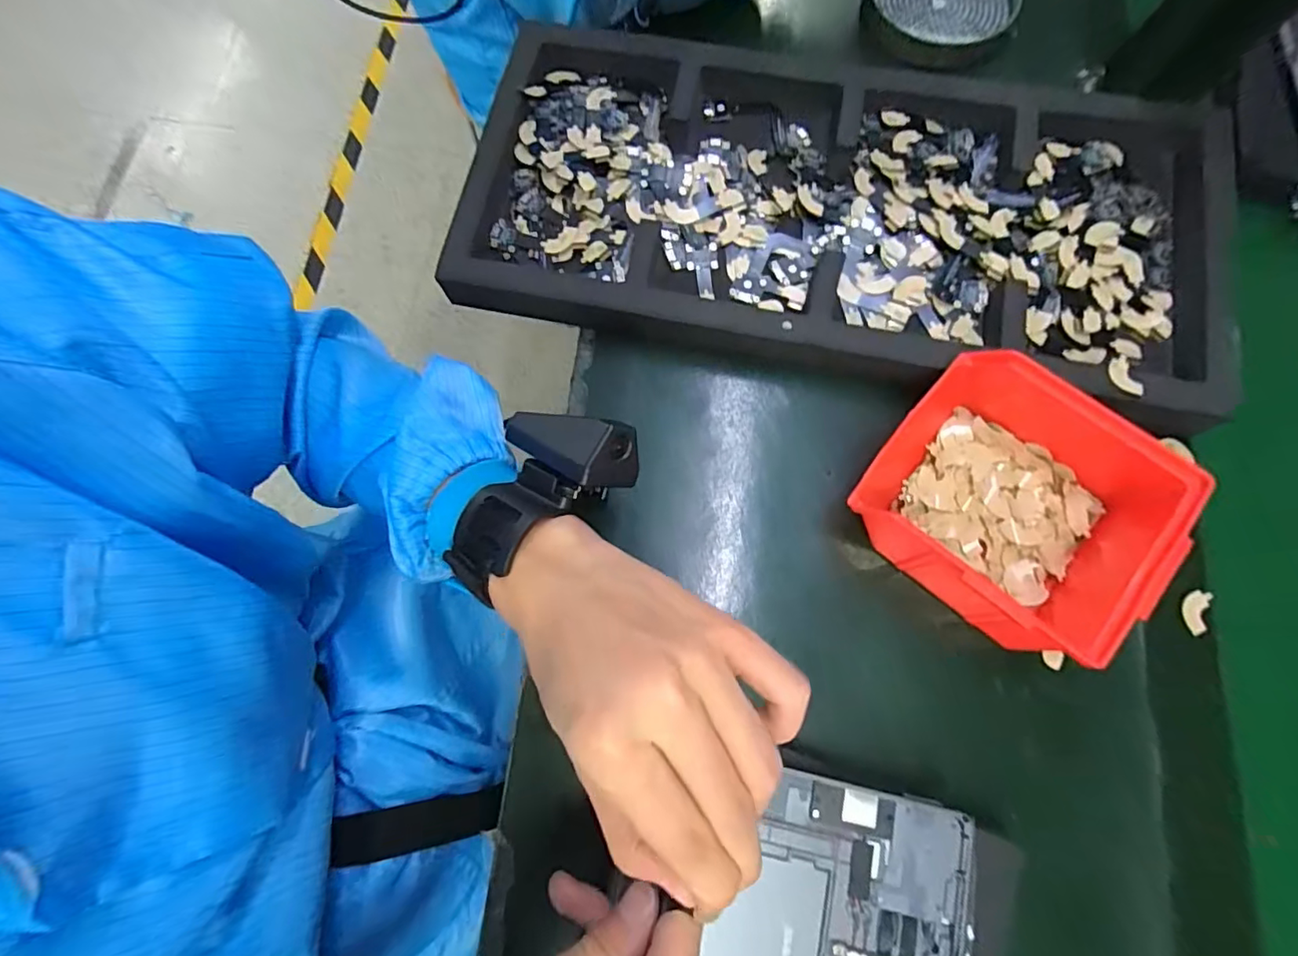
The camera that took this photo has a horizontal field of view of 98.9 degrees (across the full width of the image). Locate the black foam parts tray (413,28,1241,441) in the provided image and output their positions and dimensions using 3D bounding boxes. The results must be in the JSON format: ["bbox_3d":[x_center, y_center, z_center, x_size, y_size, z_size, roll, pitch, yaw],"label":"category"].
[{"bbox_3d":[0.127,-0.180,0.370,0.480,0.034,0.227,13,75,3],"label":"black foam parts tray"}]

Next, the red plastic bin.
[{"bbox_3d":[0.200,0.014,0.309,0.140,0.069,0.133,38,78,8],"label":"red plastic bin"}]

